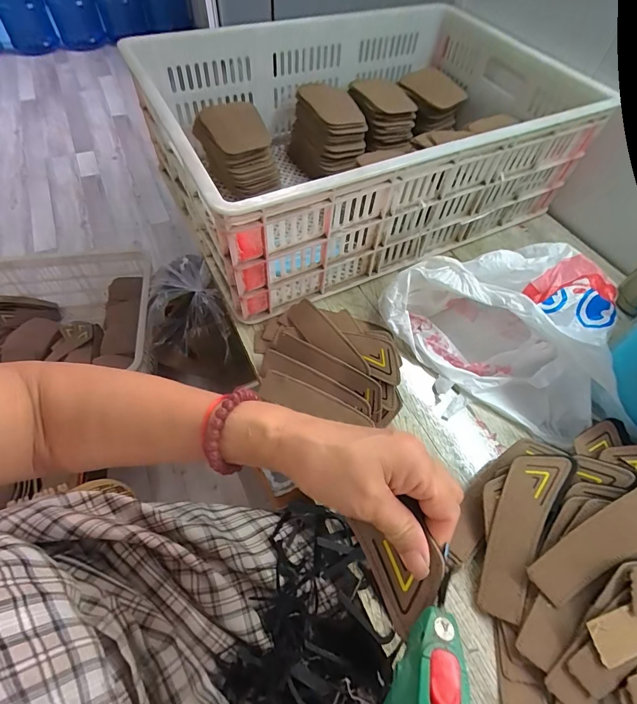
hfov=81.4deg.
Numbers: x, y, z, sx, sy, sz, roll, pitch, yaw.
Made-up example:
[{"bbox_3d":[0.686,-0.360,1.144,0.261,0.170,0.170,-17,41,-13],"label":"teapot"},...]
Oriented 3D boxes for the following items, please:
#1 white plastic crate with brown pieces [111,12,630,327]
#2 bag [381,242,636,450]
[{"bbox_3d":[0.071,-0.364,0.608,0.622,0.183,0.468,-22,61,-18],"label":"white plastic crate with brown pieces"},{"bbox_3d":[0.225,-0.010,0.446,0.235,0.110,0.240,-8,58,-9],"label":"bag"}]

